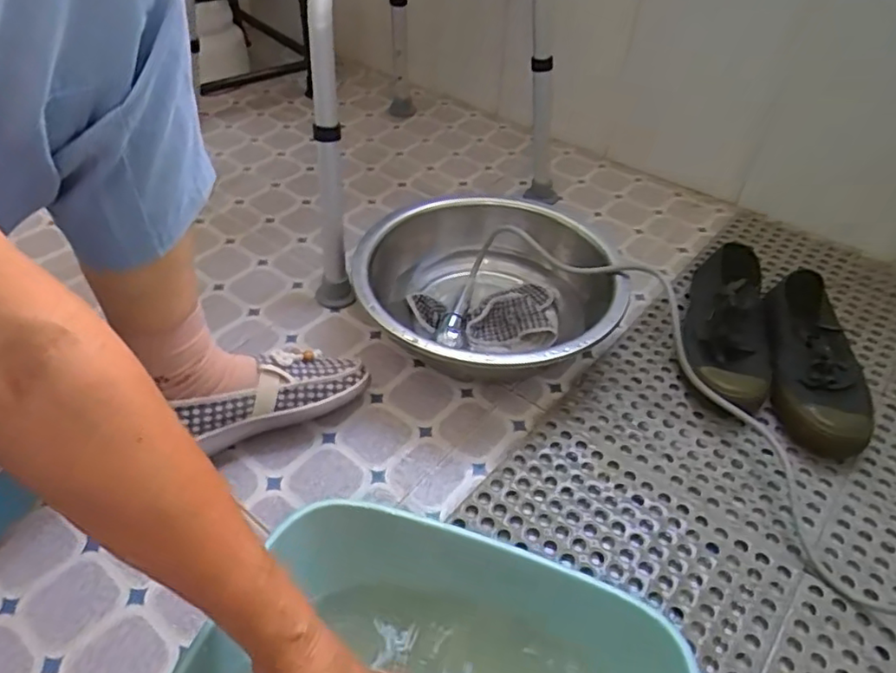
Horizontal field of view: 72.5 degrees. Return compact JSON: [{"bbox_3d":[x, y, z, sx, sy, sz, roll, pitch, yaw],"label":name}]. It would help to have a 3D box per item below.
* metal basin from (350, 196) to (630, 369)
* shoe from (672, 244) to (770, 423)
[{"bbox_3d":[0.048,-0.055,0.756,0.305,0.107,0.310,1,43,-1],"label":"metal basin"},{"bbox_3d":[0.343,-0.020,0.741,0.100,0.086,0.254,17,45,16],"label":"shoe"}]

